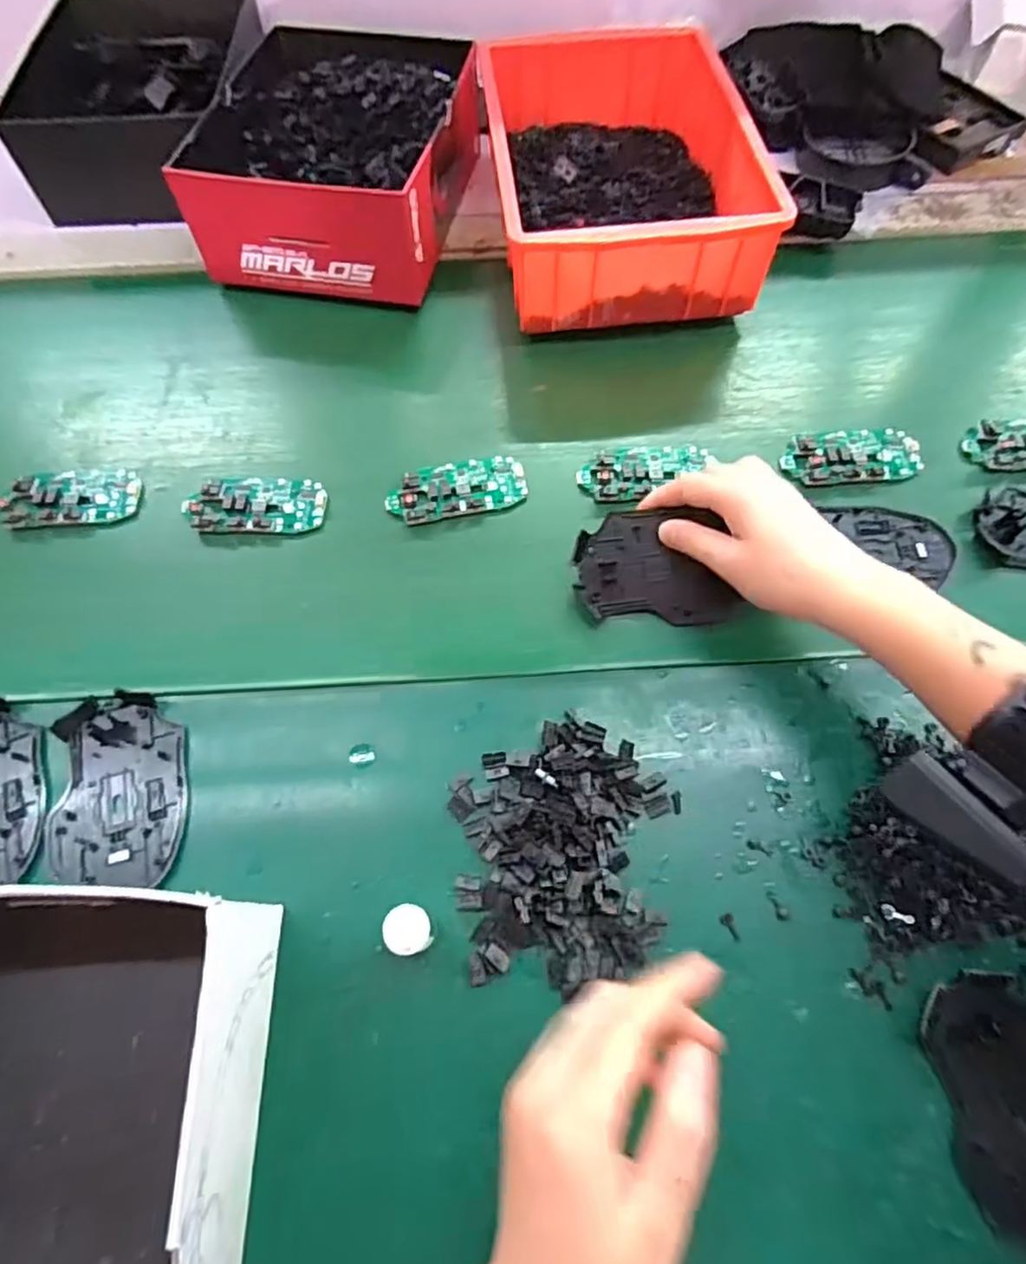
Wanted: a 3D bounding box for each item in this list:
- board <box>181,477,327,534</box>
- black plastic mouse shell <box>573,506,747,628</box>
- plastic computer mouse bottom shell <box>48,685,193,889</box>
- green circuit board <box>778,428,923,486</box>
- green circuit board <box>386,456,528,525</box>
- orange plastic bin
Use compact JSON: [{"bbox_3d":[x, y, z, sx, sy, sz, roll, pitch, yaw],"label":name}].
[{"bbox_3d":[-0.182,-0.091,0.474,0.096,0.011,0.046,-2,65,0],"label":"board"},{"bbox_3d":[0.093,-0.041,0.437,0.102,0.016,0.072,-1,91,0],"label":"black plastic mouse shell"},{"bbox_3d":[-0.225,0.088,0.380,0.074,0.008,0.107,-7,65,-3],"label":"plastic computer mouse bottom shell"},{"bbox_3d":[0.246,-0.129,0.487,0.098,0.009,0.048,-5,65,-2],"label":"green circuit board"},{"bbox_3d":[-0.040,-0.103,0.477,0.097,0.014,0.045,-14,66,-6],"label":"green circuit board"},{"bbox_3d":[0.083,-0.386,0.561,0.198,0.089,0.282,-5,65,-2],"label":"orange plastic bin"}]

